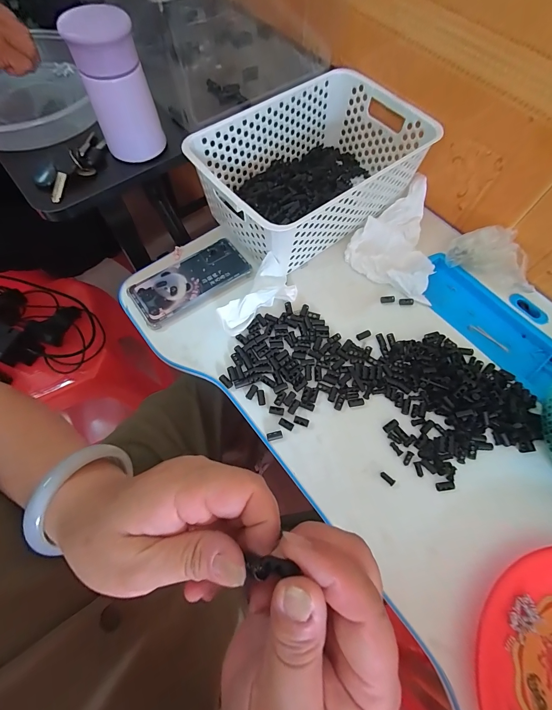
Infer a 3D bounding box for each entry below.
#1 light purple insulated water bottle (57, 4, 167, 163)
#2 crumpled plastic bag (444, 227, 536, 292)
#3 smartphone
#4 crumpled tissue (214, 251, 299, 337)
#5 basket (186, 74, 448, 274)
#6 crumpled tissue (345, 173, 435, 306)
[{"bbox_3d":[-0.179,-0.300,0.362,0.068,0.121,0.067,-19,69,-8],"label":"light purple insulated water bottle"},{"bbox_3d":[0.306,-0.135,0.440,0.117,0.055,0.059,43,71,14],"label":"crumpled plastic bag"},{"bbox_3d":[-0.119,-0.104,0.442,0.158,0.011,0.072,-34,72,-16],"label":"smartphone"},{"bbox_3d":[-0.022,-0.075,0.409,0.049,0.047,0.113,43,71,14],"label":"crumpled tissue"},{"bbox_3d":[0.050,-0.267,0.459,0.307,0.101,0.200,-36,73,-16],"label":"basket"},{"bbox_3d":[0.182,-0.179,0.467,0.127,0.036,0.191,20,67,6],"label":"crumpled tissue"}]

